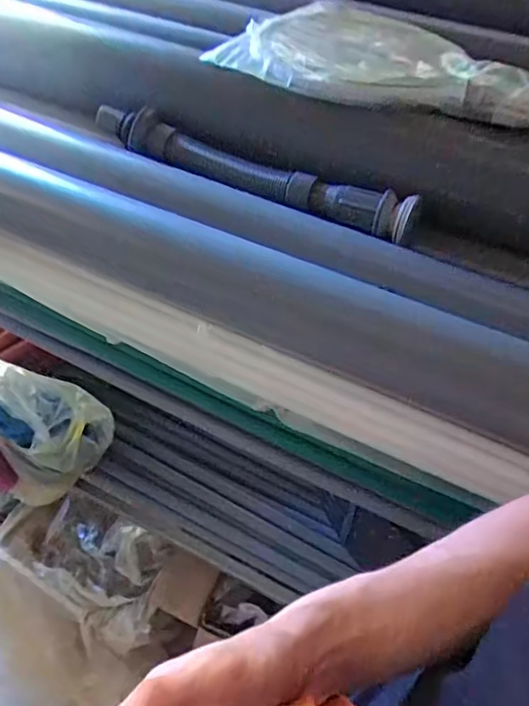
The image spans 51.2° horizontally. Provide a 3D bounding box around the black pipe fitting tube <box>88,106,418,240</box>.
[{"bbox_3d":[-0.031,-0.217,0.654,0.424,0.061,0.041,24,54,17],"label":"black pipe fitting tube"}]

